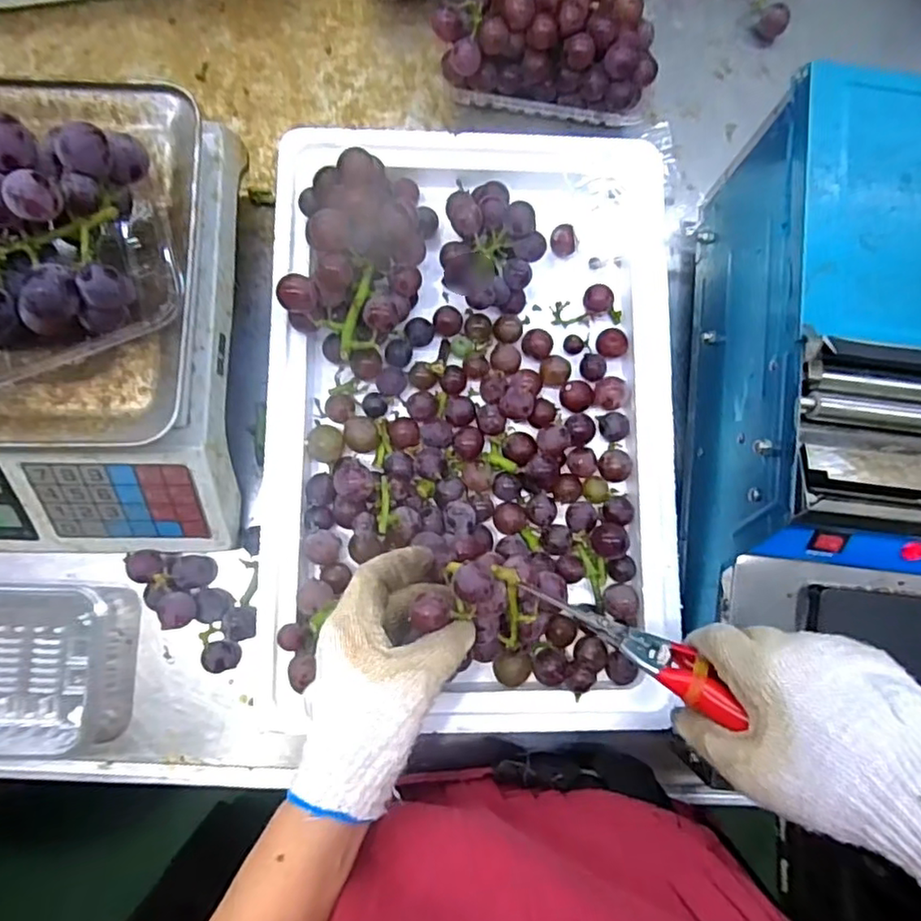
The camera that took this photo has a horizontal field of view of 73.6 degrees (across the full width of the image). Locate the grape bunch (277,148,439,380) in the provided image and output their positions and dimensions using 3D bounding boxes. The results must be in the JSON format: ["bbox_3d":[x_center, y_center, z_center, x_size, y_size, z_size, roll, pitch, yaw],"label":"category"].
[{"bbox_3d":[-0.074,-0.151,0.443,0.093,0.079,0.157,12,82,0],"label":"grape bunch"}]

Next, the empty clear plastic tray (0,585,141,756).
[{"bbox_3d":[-0.344,0.150,0.444,0.200,0.037,0.119,1,82,-1],"label":"empty clear plastic tray"}]

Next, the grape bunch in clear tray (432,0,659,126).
[{"bbox_3d":[0.071,-0.351,0.508,0.177,0.083,0.108,4,82,-1],"label":"grape bunch in clear tray"}]

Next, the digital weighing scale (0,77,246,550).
[{"bbox_3d":[-0.330,-0.092,0.415,0.335,0.099,0.301,1,82,-1],"label":"digital weighing scale"}]

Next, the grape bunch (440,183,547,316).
[{"bbox_3d":[0.022,-0.163,0.458,0.079,0.053,0.097,22,82,2],"label":"grape bunch"}]

